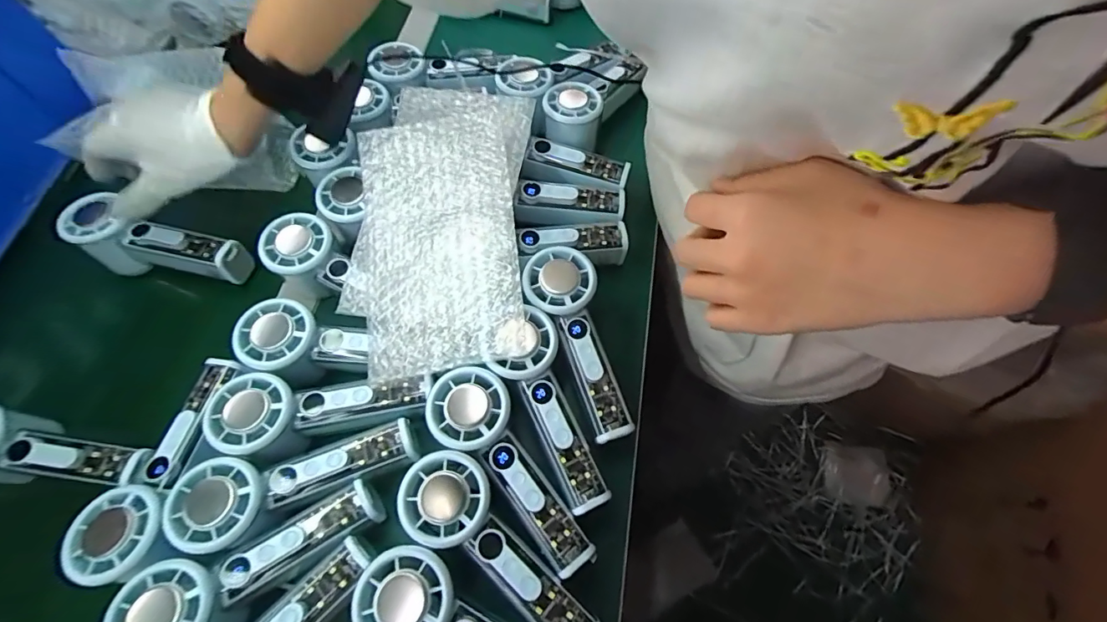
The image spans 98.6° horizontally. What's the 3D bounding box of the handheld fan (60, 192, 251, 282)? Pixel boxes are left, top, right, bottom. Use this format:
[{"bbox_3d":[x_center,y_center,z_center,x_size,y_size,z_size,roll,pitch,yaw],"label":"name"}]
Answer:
[{"bbox_3d":[-0.356,-0.062,0.439,0.154,0.056,0.055,13,65,0],"label":"handheld fan"}]

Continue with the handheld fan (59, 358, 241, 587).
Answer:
[{"bbox_3d":[-0.271,0.107,0.336,0.062,0.028,0.150,7,52,5],"label":"handheld fan"}]

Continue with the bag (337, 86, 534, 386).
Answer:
[{"bbox_3d":[-0.095,-0.075,0.386,0.142,0.040,0.249,0,64,1],"label":"bag"}]

